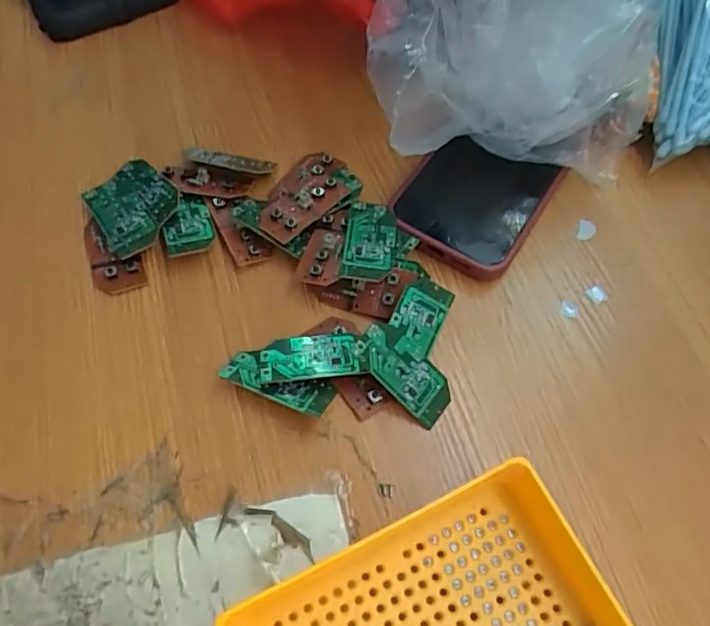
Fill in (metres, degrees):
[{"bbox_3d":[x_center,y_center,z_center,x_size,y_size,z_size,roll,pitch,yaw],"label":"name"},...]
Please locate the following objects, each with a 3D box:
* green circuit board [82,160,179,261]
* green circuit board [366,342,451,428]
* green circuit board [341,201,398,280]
[{"bbox_3d":[-0.137,-0.066,0.348,0.050,0.006,0.063,-40,69,-16],"label":"green circuit board"},{"bbox_3d":[0.029,0.034,0.303,0.052,0.004,0.029,45,67,-9],"label":"green circuit board"},{"bbox_3d":[0.009,-0.043,0.337,0.029,0.008,0.057,7,61,0],"label":"green circuit board"}]

